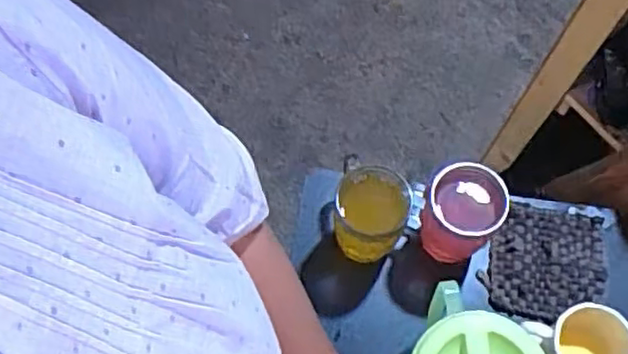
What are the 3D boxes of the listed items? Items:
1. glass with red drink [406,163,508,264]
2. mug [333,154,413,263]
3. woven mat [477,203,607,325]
[{"bbox_3d":[0.148,0.041,0.695,0.070,0.129,0.082,-37,71,-14],"label":"glass with red drink"},{"bbox_3d":[0.058,0.041,0.695,0.075,0.114,0.081,16,68,8],"label":"mug"},{"bbox_3d":[0.255,0.095,0.730,0.120,0.013,0.129,13,68,6],"label":"woven mat"}]

